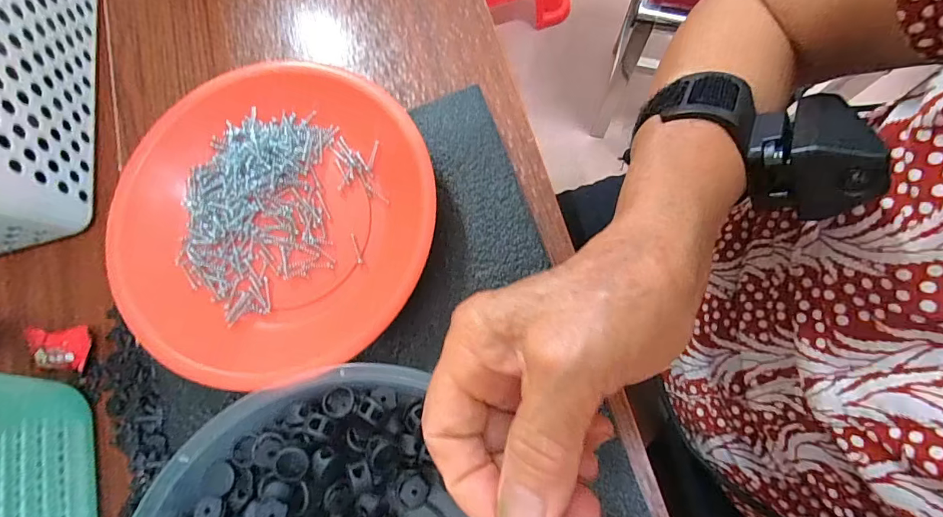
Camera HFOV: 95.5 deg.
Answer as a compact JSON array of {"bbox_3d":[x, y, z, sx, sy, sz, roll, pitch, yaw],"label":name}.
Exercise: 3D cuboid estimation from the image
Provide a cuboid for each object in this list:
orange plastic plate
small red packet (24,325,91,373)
[{"bbox_3d":[-0.119,-0.025,0.258,0.190,0.035,0.184,-1,78,4],"label":"orange plastic plate"},{"bbox_3d":[-0.263,0.057,0.273,0.045,0.014,0.027,-1,78,4],"label":"small red packet"}]

